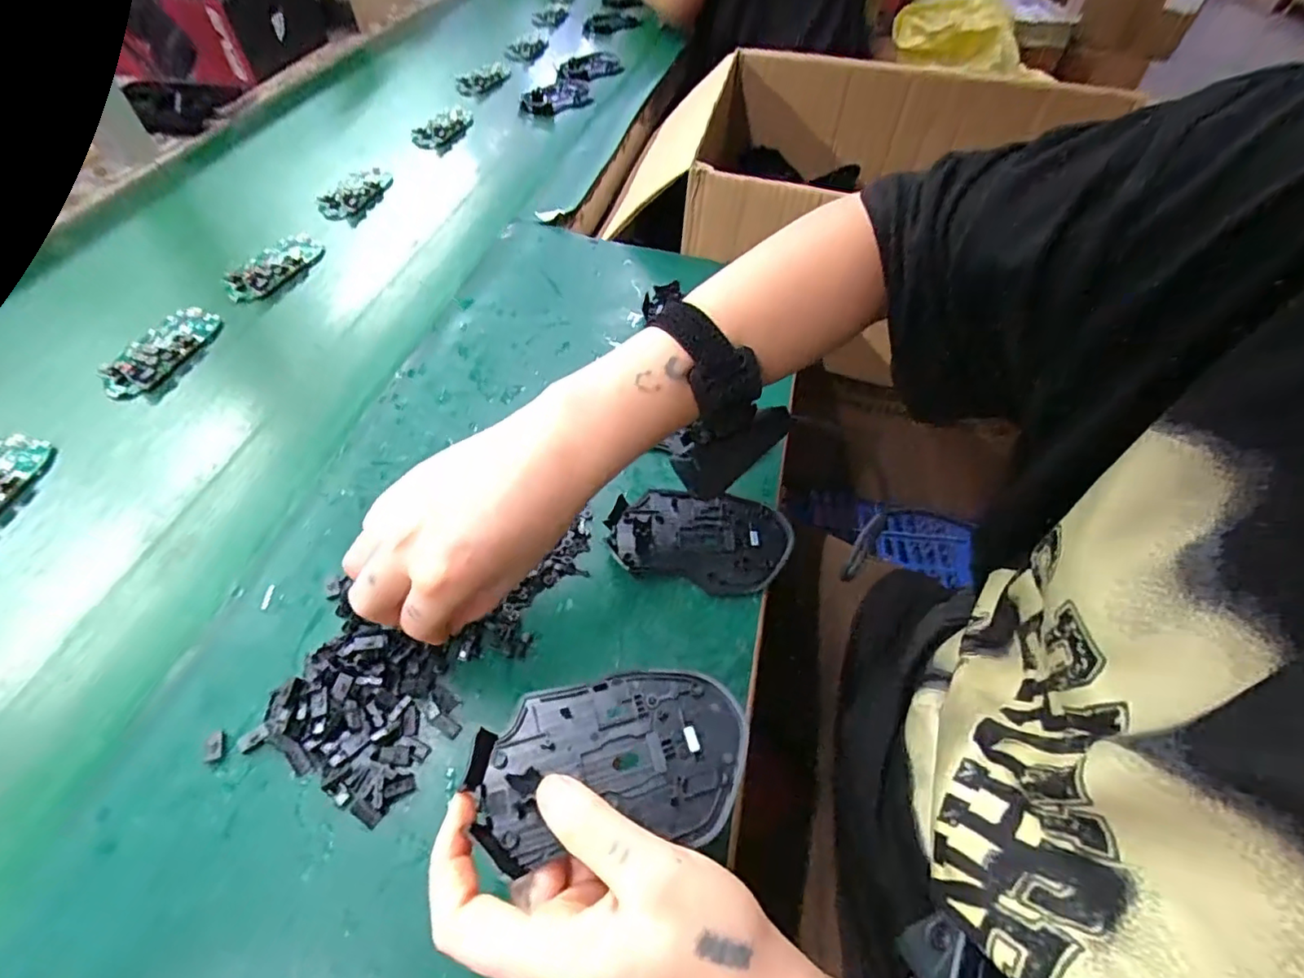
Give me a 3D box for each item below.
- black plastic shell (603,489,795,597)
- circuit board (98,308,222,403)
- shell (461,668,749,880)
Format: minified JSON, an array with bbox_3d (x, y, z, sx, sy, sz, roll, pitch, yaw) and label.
[{"bbox_3d":[0.030,0.030,0.371,0.112,0.013,0.067,12,53,6],"label":"black plastic shell"},{"bbox_3d":[-0.382,-0.109,0.453,0.046,0.016,0.096,8,53,3],"label":"circuit board"},{"bbox_3d":[-0.016,0.114,0.248,0.113,0.008,0.068,-6,53,-8],"label":"shell"}]

